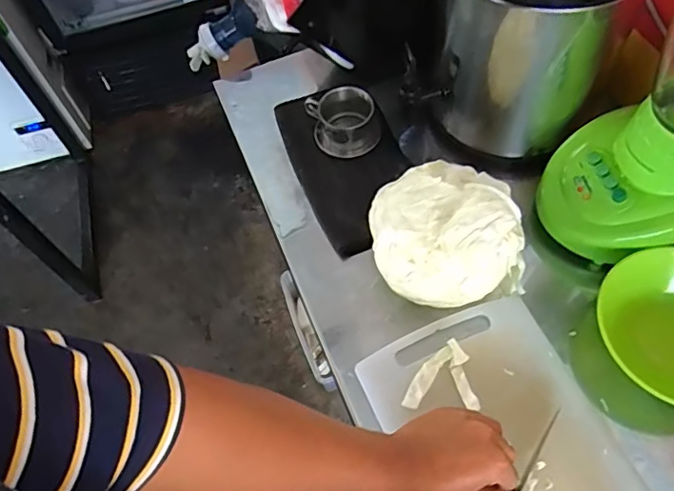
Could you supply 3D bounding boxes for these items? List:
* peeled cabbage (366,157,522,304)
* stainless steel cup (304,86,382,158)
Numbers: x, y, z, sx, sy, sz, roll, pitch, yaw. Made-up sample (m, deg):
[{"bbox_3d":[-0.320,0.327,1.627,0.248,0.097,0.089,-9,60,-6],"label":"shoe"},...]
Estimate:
[{"bbox_3d":[0.120,-0.013,0.621,0.154,0.099,0.156,-12,60,-3],"label":"peeled cabbage"},{"bbox_3d":[0.008,-0.172,0.745,0.094,0.059,0.078,-5,60,2],"label":"stainless steel cup"}]

